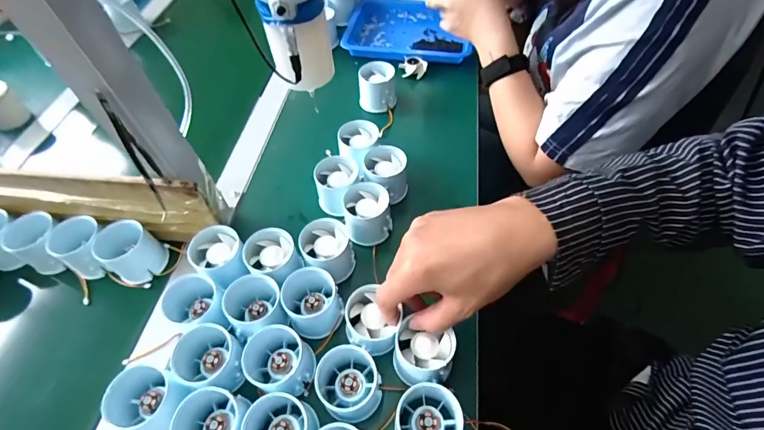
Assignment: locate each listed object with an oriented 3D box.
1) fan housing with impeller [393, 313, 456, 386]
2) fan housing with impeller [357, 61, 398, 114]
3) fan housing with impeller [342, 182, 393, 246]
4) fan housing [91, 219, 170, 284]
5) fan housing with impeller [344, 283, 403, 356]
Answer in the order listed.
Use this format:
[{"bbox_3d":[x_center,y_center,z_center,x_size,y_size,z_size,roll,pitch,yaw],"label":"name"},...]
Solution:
[{"bbox_3d":[0.038,0.124,0.347,0.051,0.044,0.052,12,56,13],"label":"fan housing with impeller"},{"bbox_3d":[-0.007,-0.185,0.568,0.051,0.058,0.053,-2,54,3],"label":"fan housing with impeller"},{"bbox_3d":[-0.016,-0.002,0.435,0.050,0.046,0.051,-2,54,3],"label":"fan housing with impeller"},{"bbox_3d":[-0.277,0.040,0.426,0.059,0.045,0.055,24,60,20],"label":"fan housing"},{"bbox_3d":[-0.009,0.100,0.366,0.047,0.049,0.049,-2,54,3],"label":"fan housing with impeller"}]

